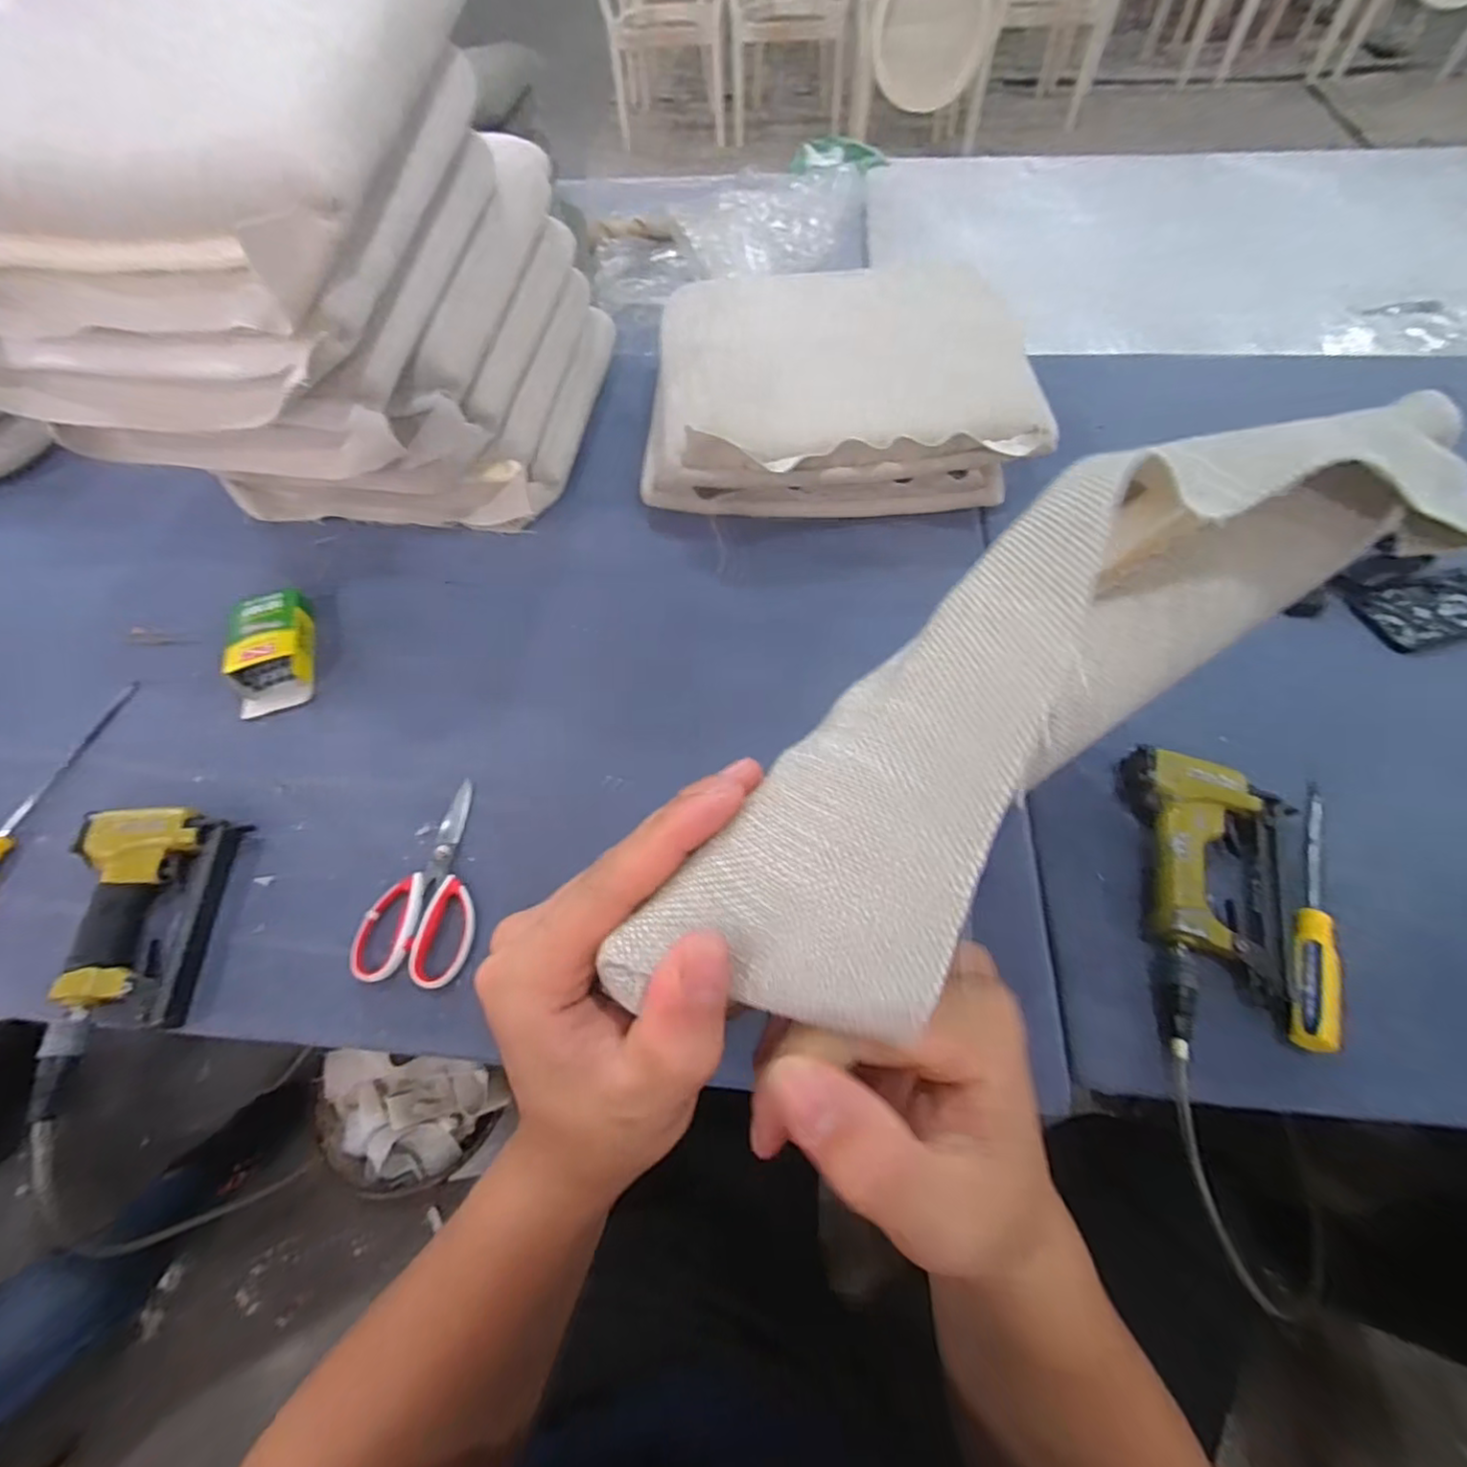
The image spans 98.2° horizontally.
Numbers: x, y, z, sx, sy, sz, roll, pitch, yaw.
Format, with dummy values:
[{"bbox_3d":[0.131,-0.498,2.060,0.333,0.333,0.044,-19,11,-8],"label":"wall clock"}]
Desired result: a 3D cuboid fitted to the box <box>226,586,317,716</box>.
[{"bbox_3d":[-0.525,-0.096,0.723,0.083,0.040,0.156,-17,61,-7],"label":"box"}]

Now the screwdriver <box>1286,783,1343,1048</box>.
[{"bbox_3d":[0.489,0.138,0.531,0.034,0.023,0.247,23,64,15],"label":"screwdriver"}]

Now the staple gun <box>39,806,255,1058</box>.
[{"bbox_3d":[-0.524,0.166,0.567,0.123,0.048,0.201,-9,60,-2],"label":"staple gun"}]

